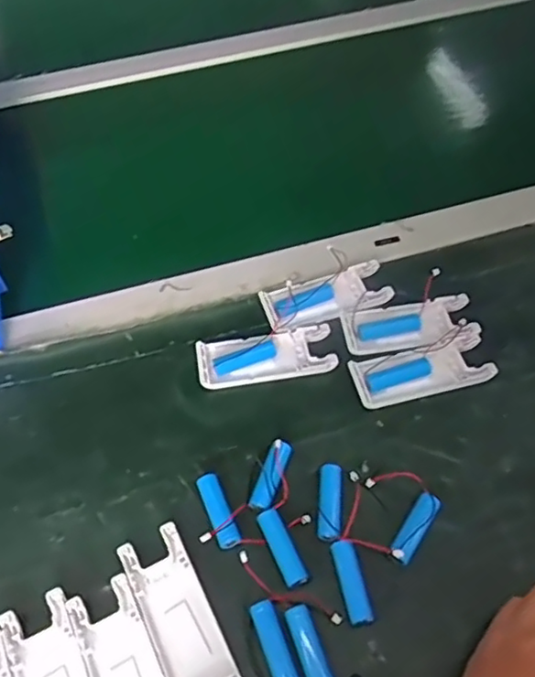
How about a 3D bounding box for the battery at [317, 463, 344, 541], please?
[{"bbox_3d":[0.042,0.111,0.423,0.016,0.015,0.052,2,55,4],"label":"battery"}]

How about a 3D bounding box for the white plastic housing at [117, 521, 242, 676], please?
[{"bbox_3d":[-0.055,0.170,0.386,0.040,0.009,0.104,-24,58,-14],"label":"white plastic housing"}]

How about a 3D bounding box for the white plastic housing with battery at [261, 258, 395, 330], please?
[{"bbox_3d":[0.048,-0.038,0.513,0.101,0.023,0.043,-18,56,-10],"label":"white plastic housing with battery"}]

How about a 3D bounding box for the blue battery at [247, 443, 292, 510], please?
[{"bbox_3d":[0.003,0.094,0.429,0.015,0.011,0.048,19,58,15],"label":"blue battery"}]

